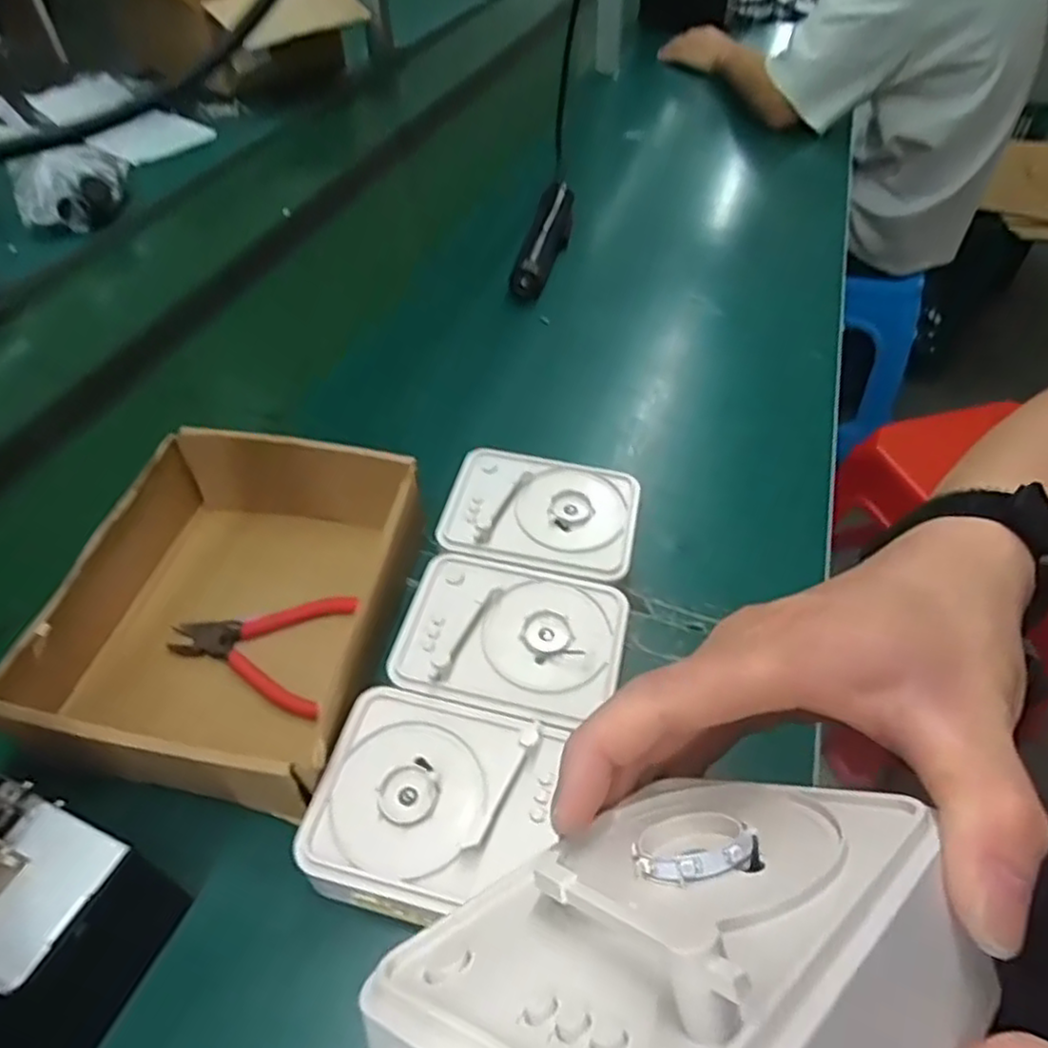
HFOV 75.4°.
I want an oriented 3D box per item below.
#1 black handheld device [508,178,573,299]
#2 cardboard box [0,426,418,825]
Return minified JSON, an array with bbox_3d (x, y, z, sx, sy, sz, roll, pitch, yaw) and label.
[{"bbox_3d":[0.022,-0.309,0.743,0.037,0.046,0.178,10,49,10],"label":"black handheld device"},{"bbox_3d":[-0.171,0.044,0.414,0.182,0.079,0.221,6,48,6],"label":"cardboard box"}]

